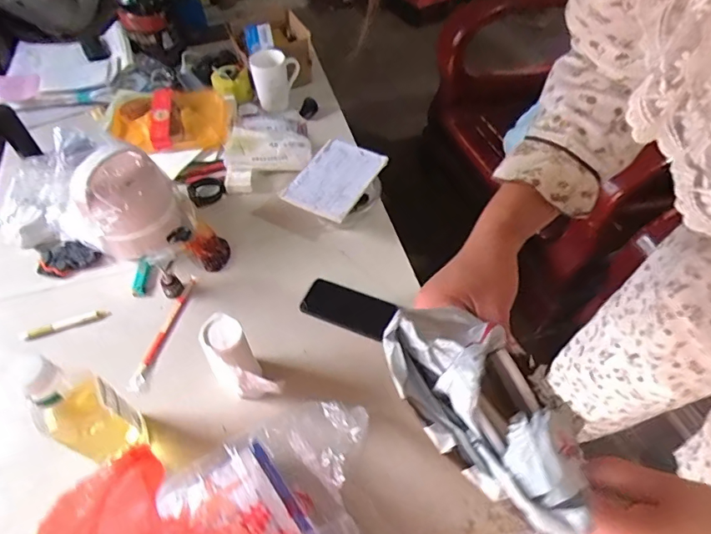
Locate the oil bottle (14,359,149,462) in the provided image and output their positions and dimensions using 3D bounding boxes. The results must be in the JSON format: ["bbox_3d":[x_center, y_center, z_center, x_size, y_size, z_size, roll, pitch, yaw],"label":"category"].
[{"bbox_3d":[-0.322,0.177,0.561,0.057,0.215,0.075,24,57,18],"label":"oil bottle"}]

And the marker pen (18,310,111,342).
[{"bbox_3d":[-0.479,0.095,0.767,0.133,0.012,0.018,-17,54,-11],"label":"marker pen"}]

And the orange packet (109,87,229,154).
[{"bbox_3d":[-0.392,-0.312,0.996,0.224,0.073,0.202,-5,53,-2],"label":"orange packet"}]

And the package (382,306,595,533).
[{"bbox_3d":[0.072,0.079,0.261,0.058,0.040,0.130,-32,66,-20],"label":"package"}]

